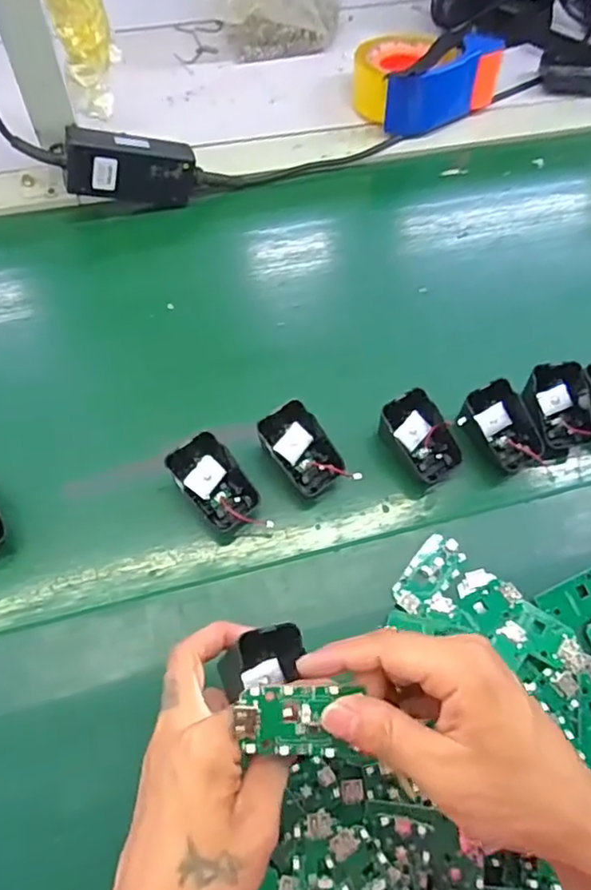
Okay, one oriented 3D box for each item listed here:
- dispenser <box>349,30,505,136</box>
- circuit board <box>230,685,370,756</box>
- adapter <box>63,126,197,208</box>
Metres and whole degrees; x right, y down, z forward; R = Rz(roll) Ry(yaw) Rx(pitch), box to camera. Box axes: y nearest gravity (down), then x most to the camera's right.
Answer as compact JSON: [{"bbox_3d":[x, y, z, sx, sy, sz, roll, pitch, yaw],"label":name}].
[{"bbox_3d":[0.131,-0.408,0.662,0.141,0.074,0.112,-25,64,-9],"label":"dispenser"},{"bbox_3d":[0.002,0.130,0.283,0.057,0.004,0.032,4,82,-10],"label":"circuit board"},{"bbox_3d":[-0.153,-0.258,0.564,0.117,0.052,0.035,-3,61,-27],"label":"adapter"}]

